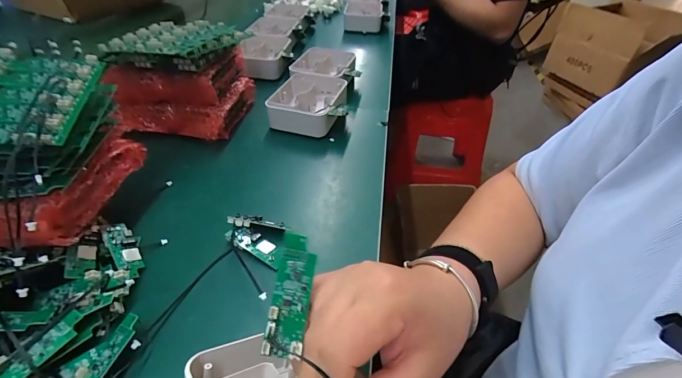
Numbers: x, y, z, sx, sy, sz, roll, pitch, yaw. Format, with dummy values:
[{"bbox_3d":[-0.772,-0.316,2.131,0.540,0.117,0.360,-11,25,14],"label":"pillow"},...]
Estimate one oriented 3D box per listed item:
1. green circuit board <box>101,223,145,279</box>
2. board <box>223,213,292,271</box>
[{"bbox_3d":[-0.214,0.060,0.326,0.066,0.005,0.027,47,31,22],"label":"green circuit board"},{"bbox_3d":[-0.086,0.051,0.348,0.072,0.024,0.043,20,47,21],"label":"board"}]

